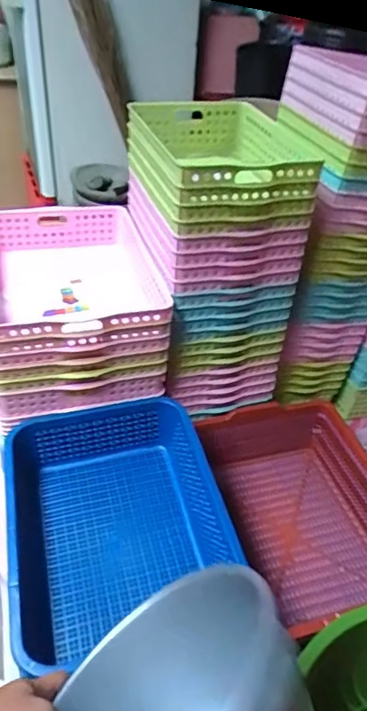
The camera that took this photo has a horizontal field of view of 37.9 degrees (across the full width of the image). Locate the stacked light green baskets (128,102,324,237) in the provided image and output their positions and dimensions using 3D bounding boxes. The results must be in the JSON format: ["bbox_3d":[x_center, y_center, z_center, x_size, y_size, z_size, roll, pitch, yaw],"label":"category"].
[{"bbox_3d":[0.053,-0.299,0.823,0.236,0.090,0.290,-6,41,-14],"label":"stacked light green baskets"}]

